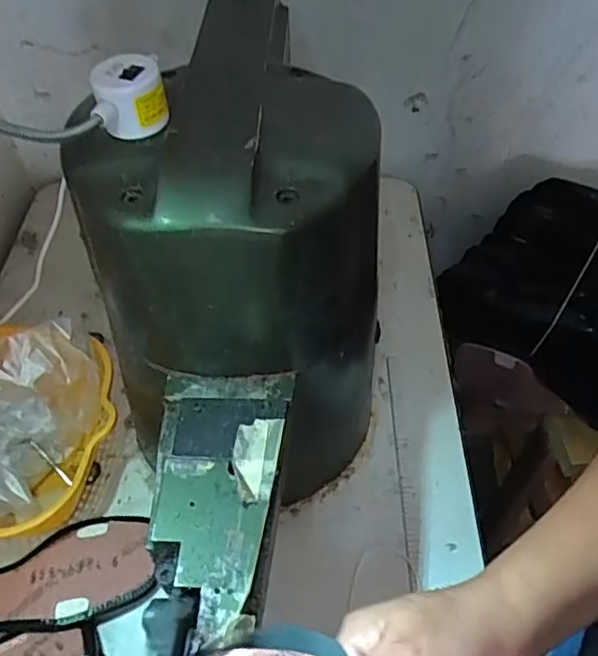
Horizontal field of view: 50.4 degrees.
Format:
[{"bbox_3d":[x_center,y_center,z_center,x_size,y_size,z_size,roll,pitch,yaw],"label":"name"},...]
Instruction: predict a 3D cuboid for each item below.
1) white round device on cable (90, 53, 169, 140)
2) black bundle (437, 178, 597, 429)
[{"bbox_3d":[-0.096,-0.130,0.360,0.039,0.035,0.037,-11,53,-6],"label":"white round device on cable"},{"bbox_3d":[0.346,-0.040,0.800,0.237,0.163,0.298,36,62,26],"label":"black bundle"}]

